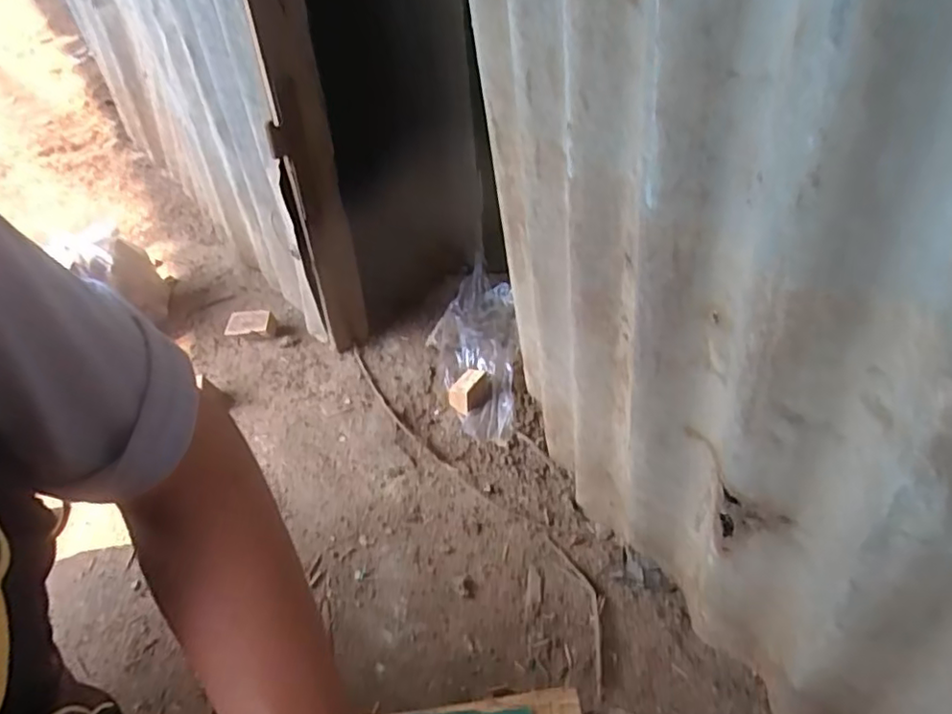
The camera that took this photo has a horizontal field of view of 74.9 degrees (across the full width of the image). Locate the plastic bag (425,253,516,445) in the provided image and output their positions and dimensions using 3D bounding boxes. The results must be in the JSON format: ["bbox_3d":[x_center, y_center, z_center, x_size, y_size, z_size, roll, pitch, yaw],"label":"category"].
[{"bbox_3d":[-0.002,-0.015,0.744,0.106,0.040,0.251,-4,46,3],"label":"plastic bag"}]

